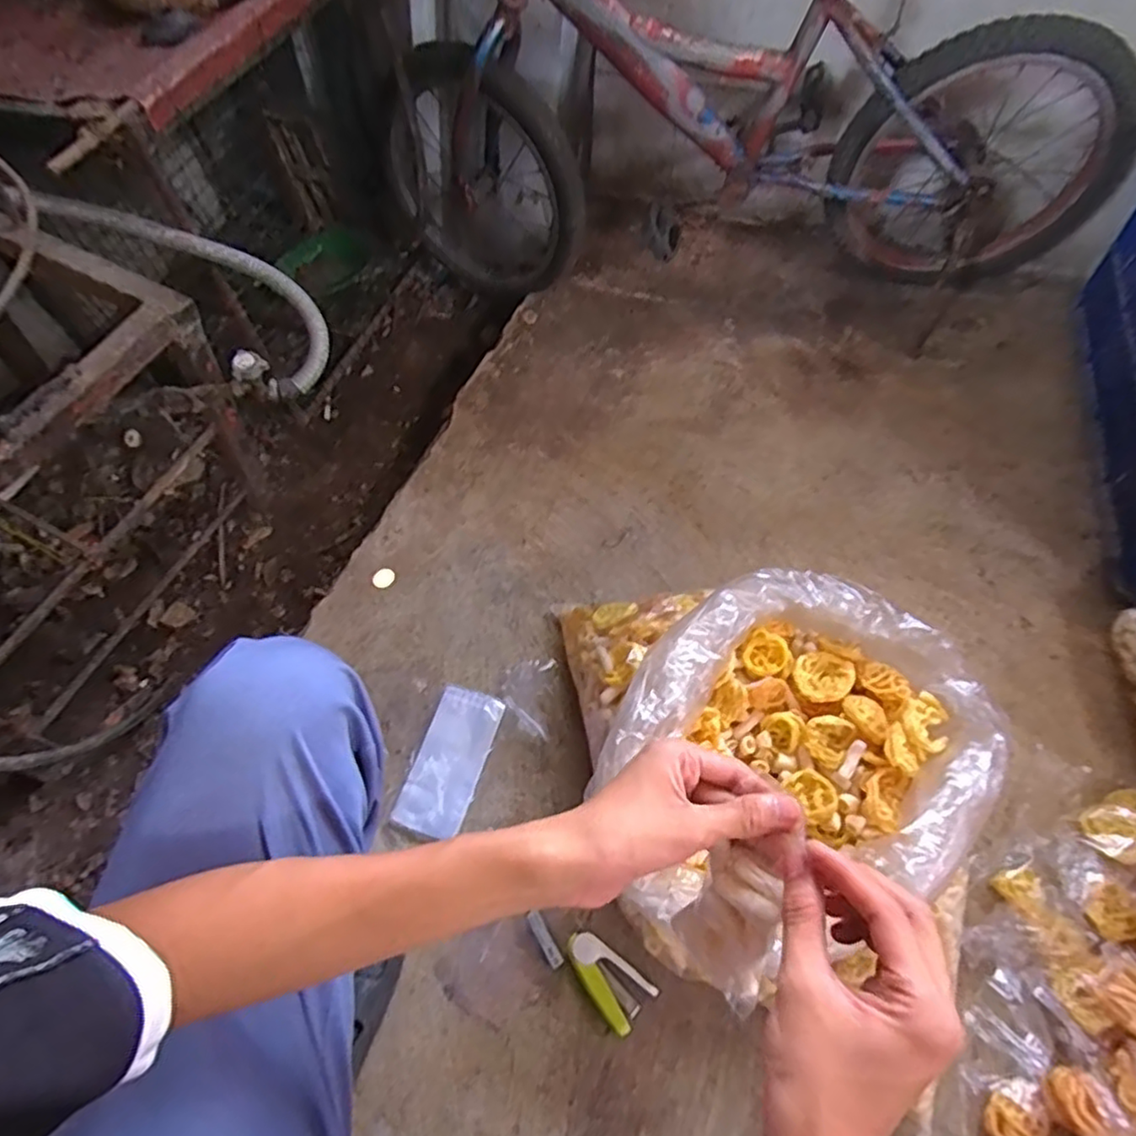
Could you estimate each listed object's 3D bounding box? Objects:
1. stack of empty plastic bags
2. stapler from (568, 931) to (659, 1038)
[{"bbox_3d":[-0.126,0.208,0.703,0.071,0.007,0.153,16,63,10],"label":"stack of empty plastic bags"},{"bbox_3d":[0.033,0.377,0.599,0.084,0.018,0.048,34,65,20],"label":"stapler"}]

